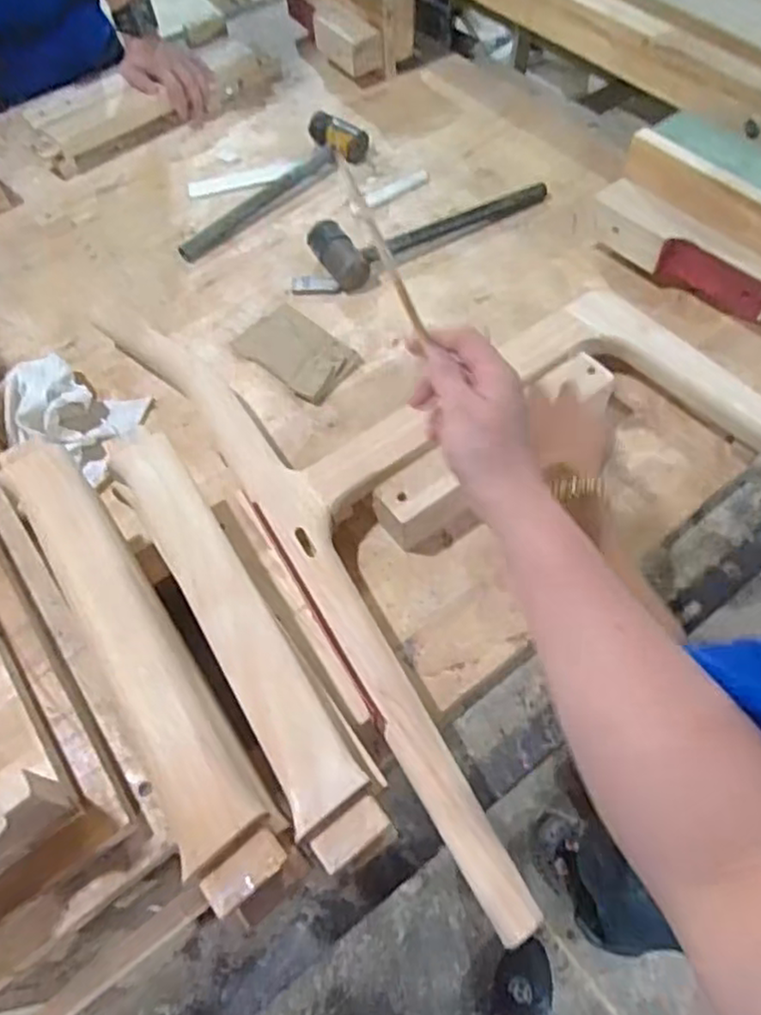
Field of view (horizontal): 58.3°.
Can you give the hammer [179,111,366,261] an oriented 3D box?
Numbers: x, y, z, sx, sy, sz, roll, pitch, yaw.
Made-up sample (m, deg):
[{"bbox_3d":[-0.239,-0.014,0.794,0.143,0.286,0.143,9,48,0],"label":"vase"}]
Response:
[{"bbox_3d":[-0.164,-0.467,0.979,0.321,0.043,0.089,-40,65,-18],"label":"hammer"}]

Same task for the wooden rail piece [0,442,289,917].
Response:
[{"bbox_3d":[-0.187,0.093,0.500,0.068,0.046,0.395,-31,62,-14],"label":"wooden rail piece"}]

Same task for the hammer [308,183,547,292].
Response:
[{"bbox_3d":[0.070,-0.394,0.926,0.334,0.044,0.094,-28,62,-12],"label":"hammer"}]

